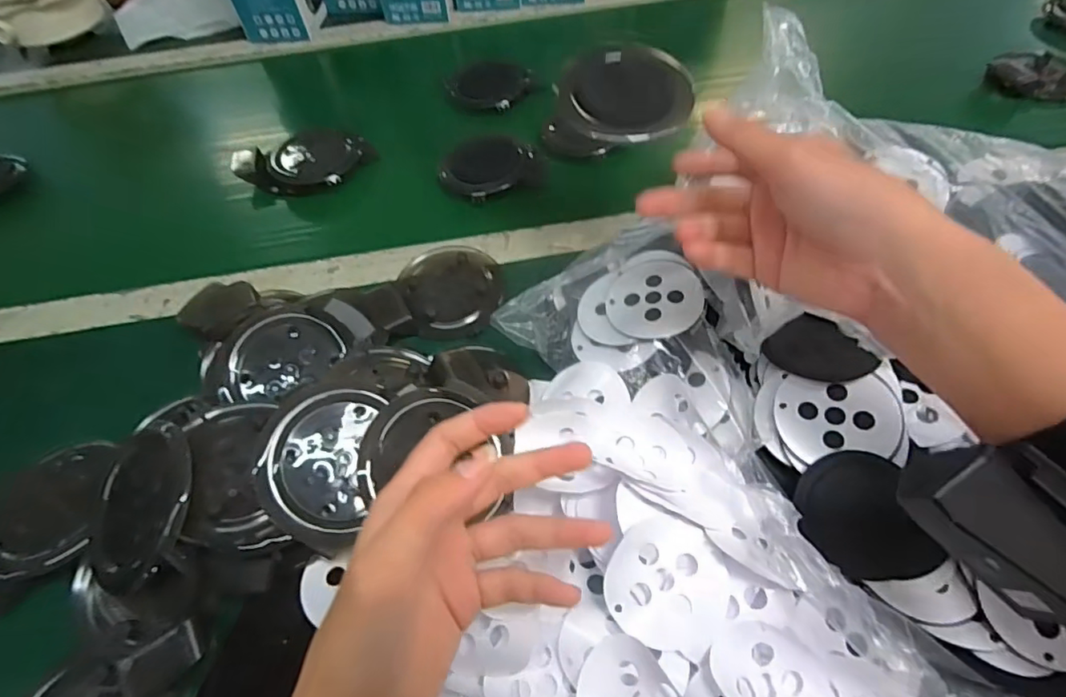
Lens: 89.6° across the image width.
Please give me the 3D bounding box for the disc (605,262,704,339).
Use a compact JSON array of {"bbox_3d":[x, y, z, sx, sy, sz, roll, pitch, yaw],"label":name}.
[{"bbox_3d":[0.078,-0.032,0.348,0.061,0.004,0.057,9,64,25],"label":"disc"}]

